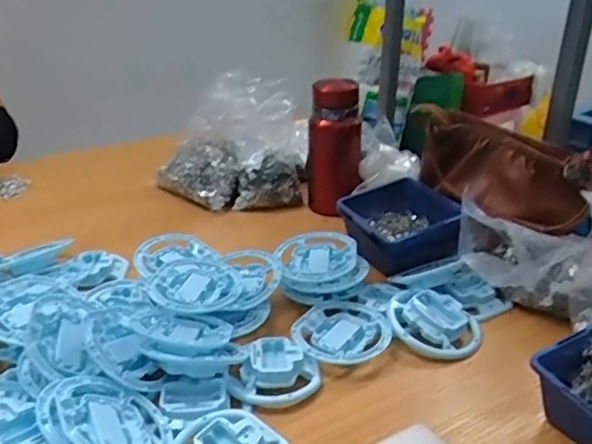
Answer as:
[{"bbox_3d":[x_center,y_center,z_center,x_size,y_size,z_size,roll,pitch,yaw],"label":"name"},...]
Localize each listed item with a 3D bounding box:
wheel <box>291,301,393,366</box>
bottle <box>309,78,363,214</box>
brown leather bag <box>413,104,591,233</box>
[{"bbox_3d":[0.051,0.125,0.641,0.103,0.023,0.103,0,26,0],"label":"wheel"},{"bbox_3d":[0.060,-0.112,0.897,0.079,0.208,0.066,0,26,1],"label":"bottle"},{"bbox_3d":[0.261,-0.068,0.754,0.224,0.109,0.075,22,34,37],"label":"brown leather bag"}]

